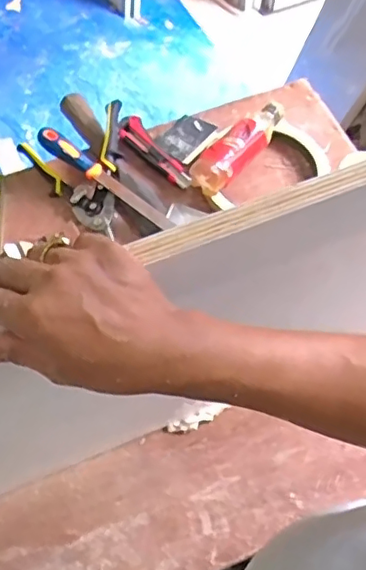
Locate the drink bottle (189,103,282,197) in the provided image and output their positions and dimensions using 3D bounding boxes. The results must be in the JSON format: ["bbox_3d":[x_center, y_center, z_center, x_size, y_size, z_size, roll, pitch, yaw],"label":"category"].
[{"bbox_3d":[0.089,-0.207,0.854,0.053,0.047,0.186,40,71,17],"label":"drink bottle"}]

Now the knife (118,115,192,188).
[{"bbox_3d":[-0.044,-0.201,0.877,0.041,0.017,0.158,-35,69,-15],"label":"knife"}]

